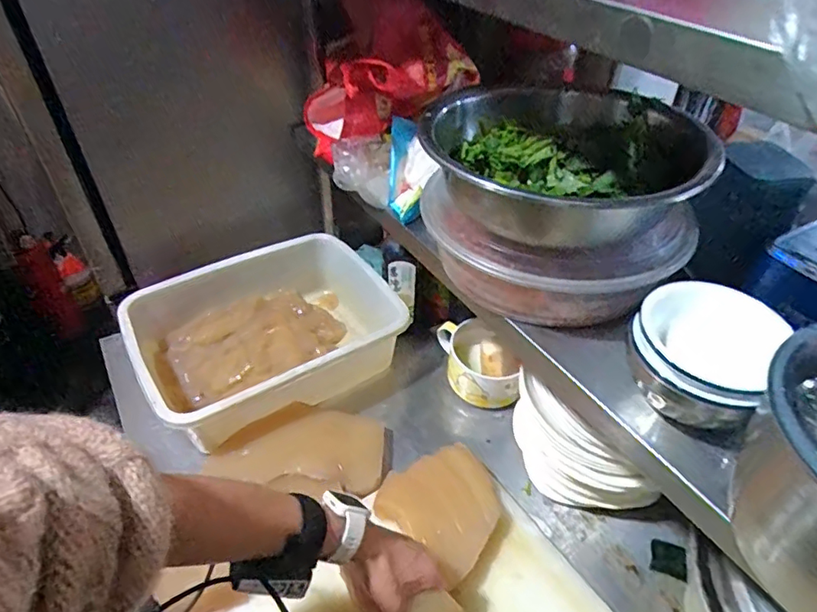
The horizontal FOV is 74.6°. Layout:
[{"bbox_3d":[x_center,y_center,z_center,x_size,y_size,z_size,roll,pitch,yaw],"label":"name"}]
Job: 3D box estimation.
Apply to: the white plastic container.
[{"bbox_3d":[-0.221,0.049,0.888,0.407,0.133,0.308,-23,47,-25],"label":"white plastic container"}]

